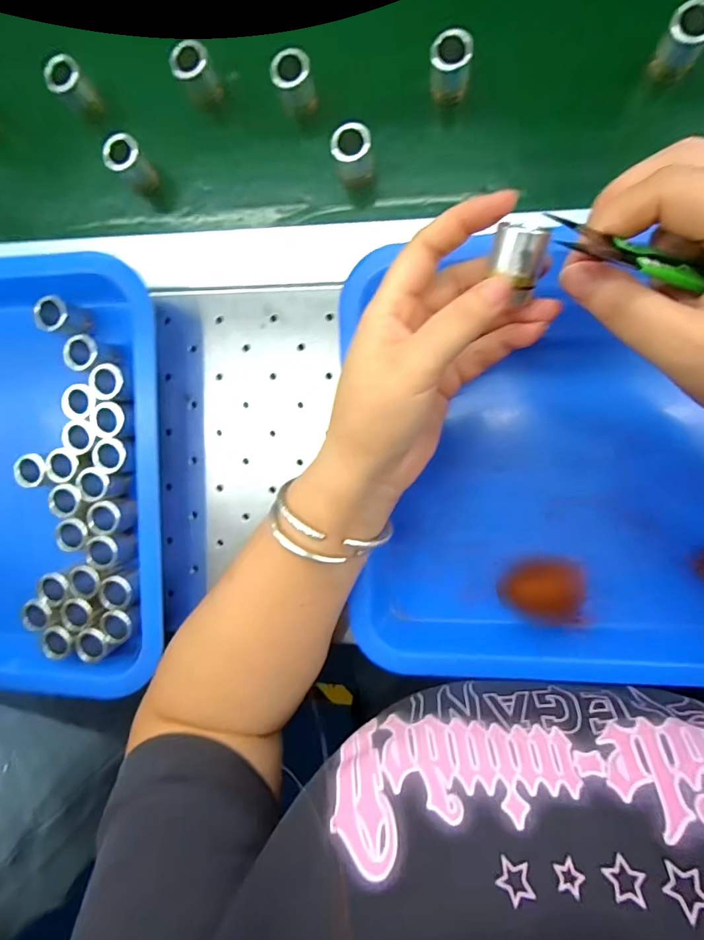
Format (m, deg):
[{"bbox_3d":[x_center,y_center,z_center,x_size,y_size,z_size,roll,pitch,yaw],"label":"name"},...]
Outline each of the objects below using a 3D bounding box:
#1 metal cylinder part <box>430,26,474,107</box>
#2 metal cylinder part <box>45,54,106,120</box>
[{"bbox_3d":[0.061,-0.247,0.281,0.023,0.034,0.017,15,94,13],"label":"metal cylinder part"},{"bbox_3d":[-0.194,-0.266,0.317,0.023,0.032,0.021,0,91,13],"label":"metal cylinder part"}]

